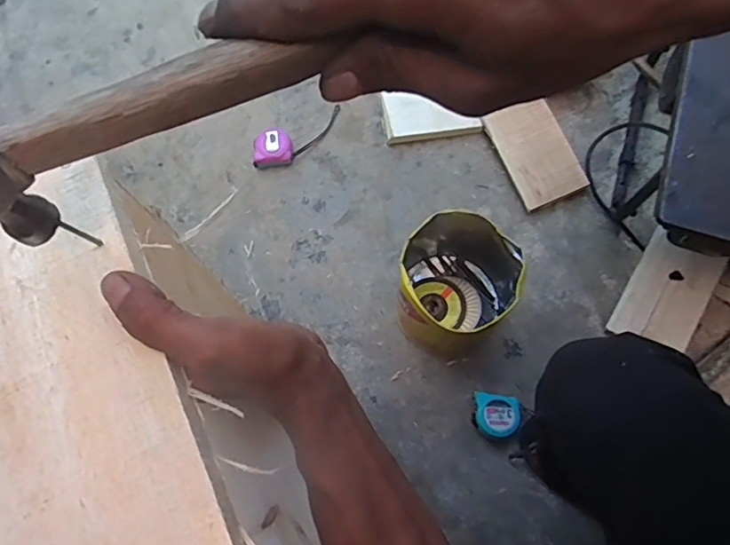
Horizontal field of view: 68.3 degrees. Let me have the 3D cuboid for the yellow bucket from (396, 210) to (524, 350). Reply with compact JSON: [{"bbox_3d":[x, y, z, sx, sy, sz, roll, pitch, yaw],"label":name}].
[{"bbox_3d":[0.118,0.017,0.723,0.147,0.161,0.151,0,73,1],"label":"yellow bucket"}]

